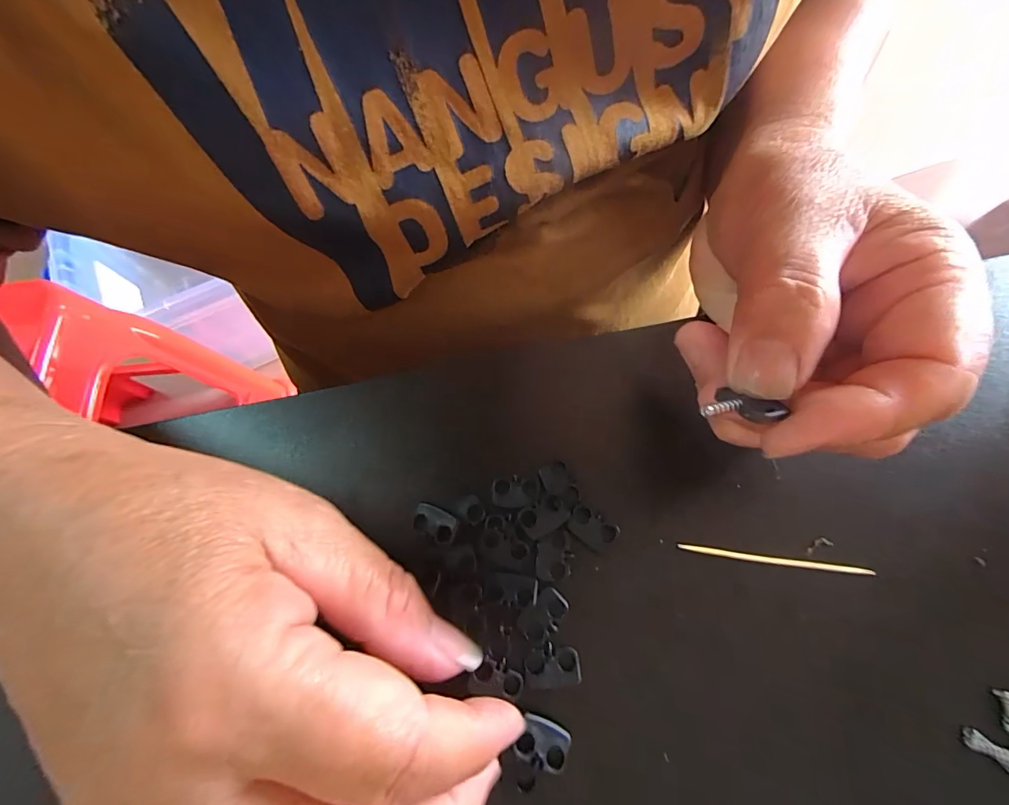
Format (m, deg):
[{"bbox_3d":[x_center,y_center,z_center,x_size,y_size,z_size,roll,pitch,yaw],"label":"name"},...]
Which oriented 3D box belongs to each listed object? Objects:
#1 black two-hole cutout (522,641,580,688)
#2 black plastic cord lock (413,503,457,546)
[{"bbox_3d":[0.015,0.084,0.143,0.017,0.004,0.012,-5,67,1],"label":"black two-hole cutout"},{"bbox_3d":[-0.025,0.043,0.160,0.016,0.005,0.010,23,70,12],"label":"black plastic cord lock"}]

